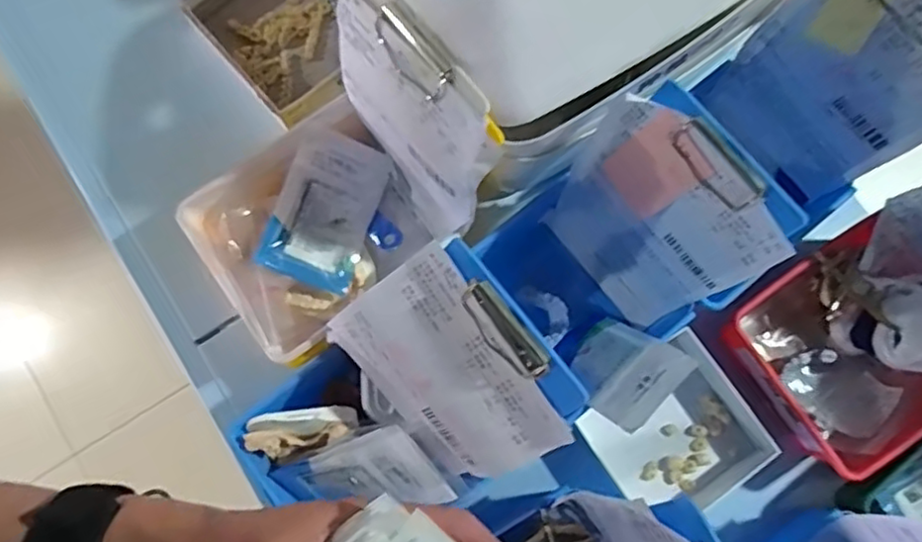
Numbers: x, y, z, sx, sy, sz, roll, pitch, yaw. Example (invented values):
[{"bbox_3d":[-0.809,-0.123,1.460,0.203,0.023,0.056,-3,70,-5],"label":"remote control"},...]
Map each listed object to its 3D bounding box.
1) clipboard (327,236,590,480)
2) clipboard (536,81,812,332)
[{"bbox_3d":[-0.006,0.065,0.424,0.141,0.022,0.144,-39,86,34],"label":"clipboard"},{"bbox_3d":[0.143,-0.038,0.486,0.028,0.201,0.137,-37,82,-20],"label":"clipboard"}]

